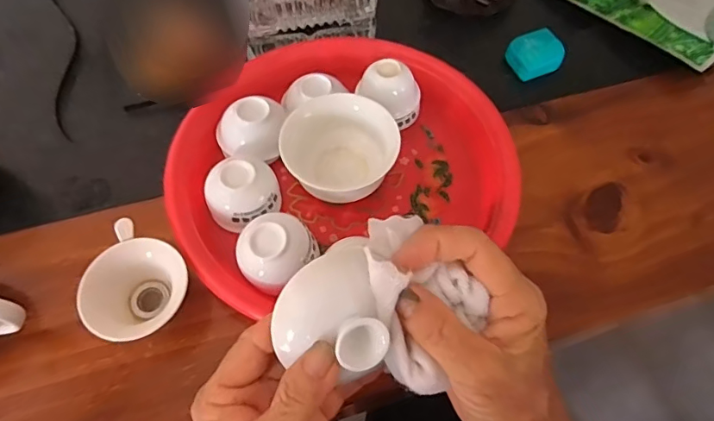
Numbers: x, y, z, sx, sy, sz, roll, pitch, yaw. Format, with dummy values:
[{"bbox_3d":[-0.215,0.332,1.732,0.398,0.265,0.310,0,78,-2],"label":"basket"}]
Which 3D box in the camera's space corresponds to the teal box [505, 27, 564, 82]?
[{"bbox_3d":[0.161,-0.141,0.456,0.045,0.017,0.038,-16,63,-9],"label":"teal box"}]

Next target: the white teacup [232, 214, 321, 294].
[{"bbox_3d":[-0.056,0.030,0.349,0.046,0.046,0.048,0,62,0],"label":"white teacup"}]

